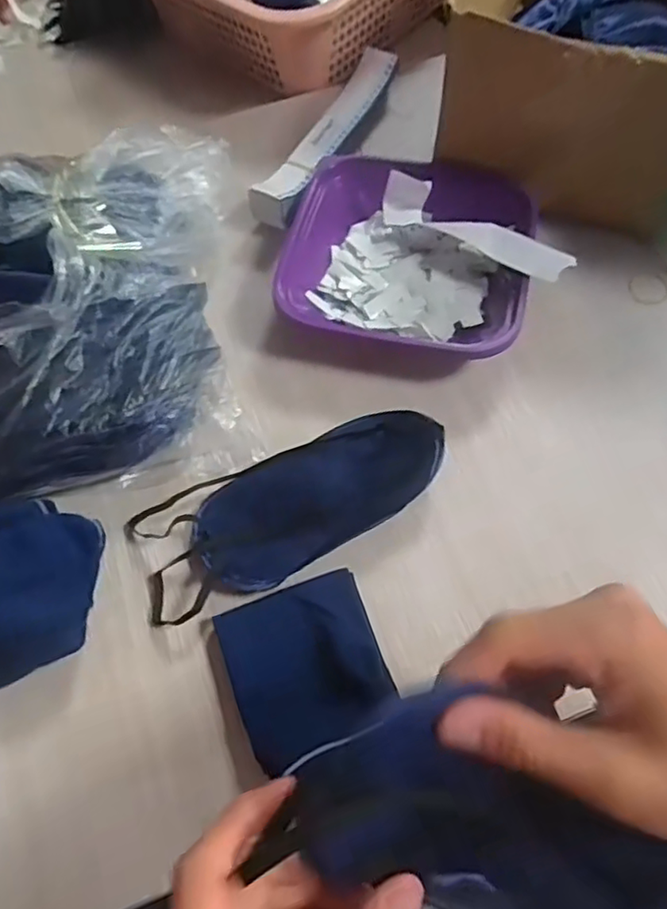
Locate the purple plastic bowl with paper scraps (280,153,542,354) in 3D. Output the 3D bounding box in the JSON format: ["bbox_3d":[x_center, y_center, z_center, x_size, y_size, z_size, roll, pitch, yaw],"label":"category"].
[{"bbox_3d":[0.066,-0.157,0.495,0.199,0.047,0.180,12,63,9],"label":"purple plastic bowl with paper scraps"}]

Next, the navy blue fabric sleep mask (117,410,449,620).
[{"bbox_3d":[-0.026,0.032,0.411,0.206,0.028,0.087,-21,63,-8],"label":"navy blue fabric sleep mask"}]

